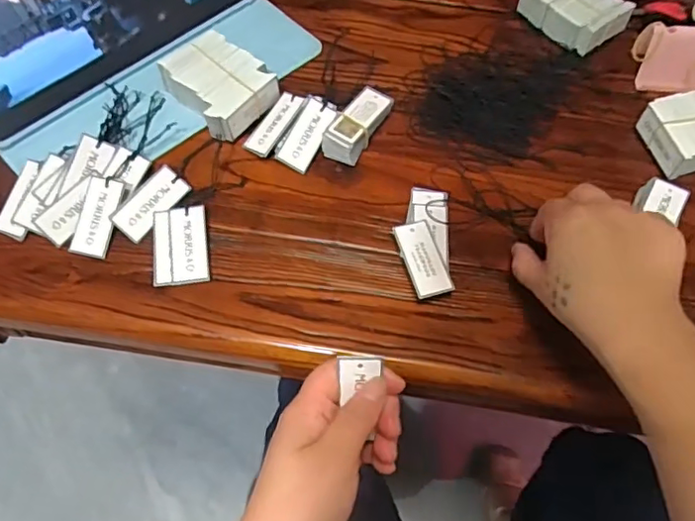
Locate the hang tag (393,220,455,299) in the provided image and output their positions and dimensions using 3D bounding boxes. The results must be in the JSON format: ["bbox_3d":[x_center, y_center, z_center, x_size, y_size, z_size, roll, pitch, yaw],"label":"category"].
[{"bbox_3d":[0.052,-0.002,0.403,0.026,0.004,0.057,-14,64,-11],"label":"hang tag"}]

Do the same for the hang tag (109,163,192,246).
[{"bbox_3d":[-0.144,-0.042,0.423,0.027,0.004,0.057,40,72,2],"label":"hang tag"}]

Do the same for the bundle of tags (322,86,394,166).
[{"bbox_3d":[0.009,-0.106,0.460,0.030,0.022,0.065,34,66,15],"label":"bundle of tags"}]

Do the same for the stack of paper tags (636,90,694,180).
[{"bbox_3d":[0.267,-0.102,0.457,0.053,0.024,0.060,-15,64,-10],"label":"stack of paper tags"}]

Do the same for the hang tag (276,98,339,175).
[{"bbox_3d":[-0.031,-0.099,0.453,0.025,0.004,0.060,28,80,-2],"label":"hang tag"}]

